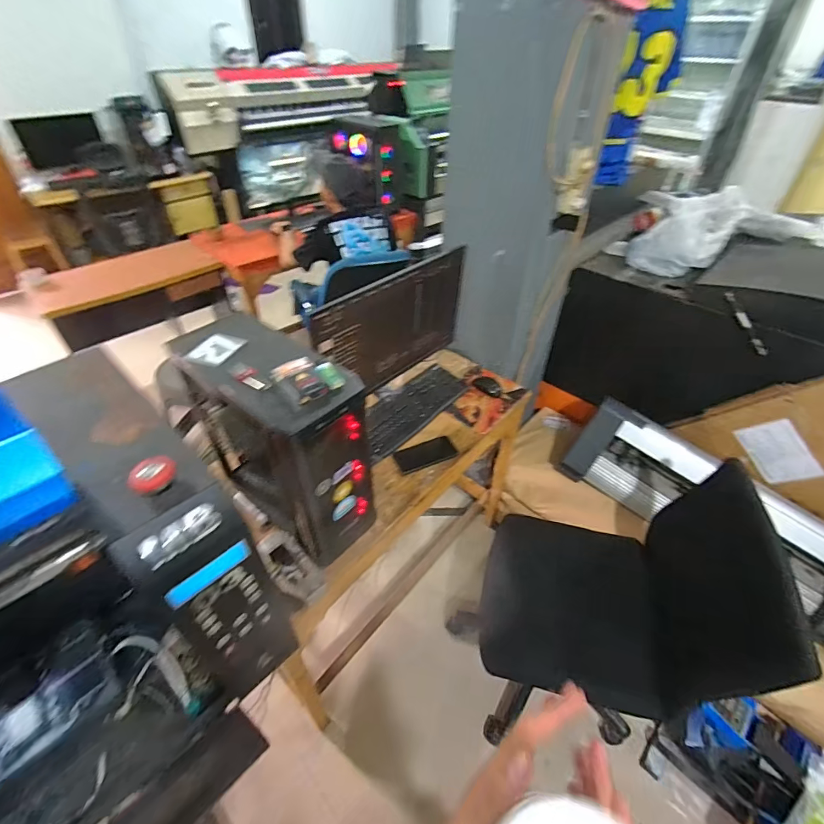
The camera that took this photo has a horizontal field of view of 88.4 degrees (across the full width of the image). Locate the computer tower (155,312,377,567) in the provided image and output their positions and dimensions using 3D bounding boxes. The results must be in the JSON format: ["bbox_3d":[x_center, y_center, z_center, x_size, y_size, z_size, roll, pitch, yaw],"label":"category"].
[{"bbox_3d":[-0.275,0.056,0.901,0.384,0.420,0.195,28,49,27],"label":"computer tower"}]

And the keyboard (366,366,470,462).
[{"bbox_3d":[0.004,-0.021,1.294,0.166,0.038,0.450,30,50,28],"label":"keyboard"}]

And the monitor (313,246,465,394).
[{"bbox_3d":[-0.039,-0.220,1.168,0.069,0.334,0.567,29,49,28],"label":"monitor"}]

